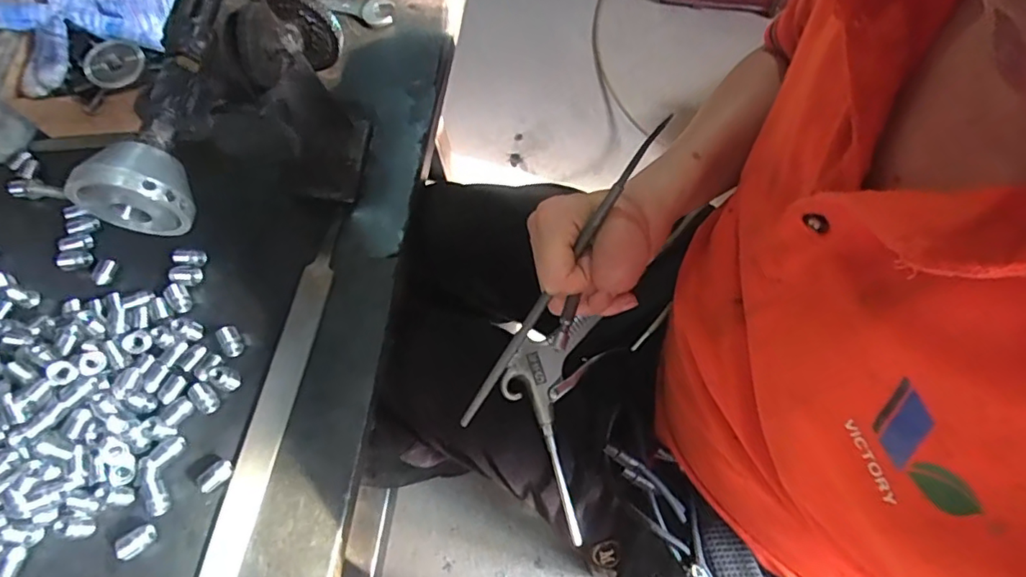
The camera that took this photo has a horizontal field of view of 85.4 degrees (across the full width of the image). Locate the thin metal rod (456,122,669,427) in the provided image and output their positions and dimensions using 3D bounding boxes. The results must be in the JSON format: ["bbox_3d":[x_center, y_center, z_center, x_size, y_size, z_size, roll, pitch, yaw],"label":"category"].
[{"bbox_3d":[0.021,0.004,0.332,0.006,0.006,0.234,41,119,18],"label":"thin metal rod"}]

